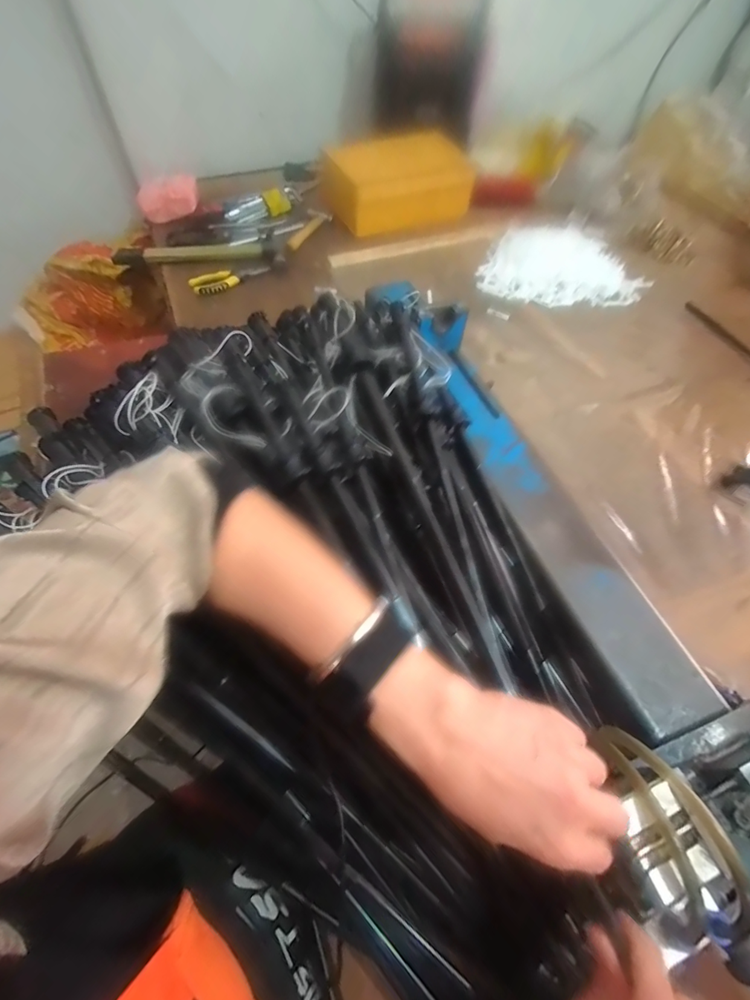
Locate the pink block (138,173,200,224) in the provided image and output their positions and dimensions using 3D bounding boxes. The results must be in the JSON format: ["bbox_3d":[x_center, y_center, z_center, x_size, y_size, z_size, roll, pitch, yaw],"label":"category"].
[{"bbox_3d":[-0.429,-0.627,0.903,0.025,0.068,0.133,39,65,21],"label":"pink block"}]

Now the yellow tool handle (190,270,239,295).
[{"bbox_3d":[-0.295,-0.401,0.798,0.084,0.022,0.027,-32,64,-18],"label":"yellow tool handle"}]

